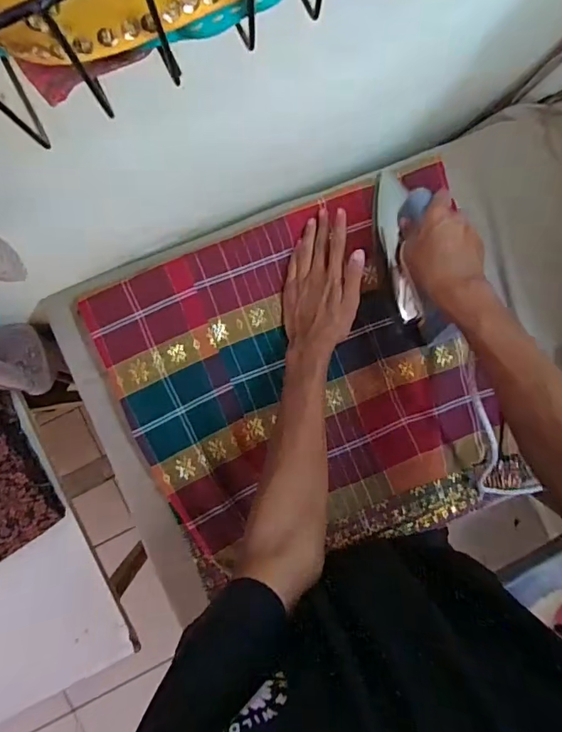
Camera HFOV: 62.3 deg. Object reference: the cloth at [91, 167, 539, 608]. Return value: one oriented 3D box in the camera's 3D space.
[{"bbox_3d":[0.037,0.025,0.587,0.440,0.033,0.417,-20,88,-3],"label":"cloth"}]

